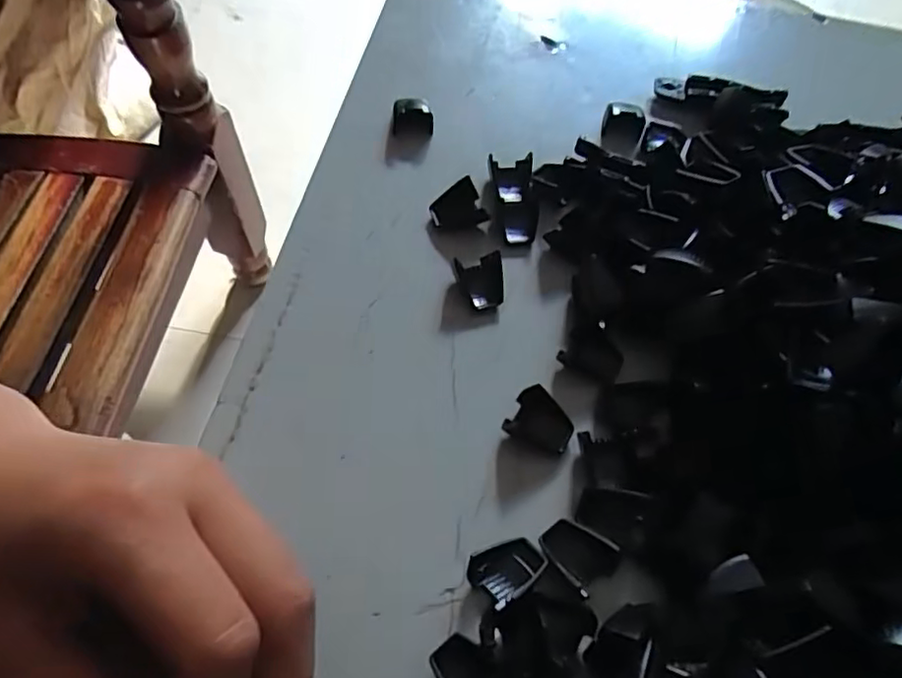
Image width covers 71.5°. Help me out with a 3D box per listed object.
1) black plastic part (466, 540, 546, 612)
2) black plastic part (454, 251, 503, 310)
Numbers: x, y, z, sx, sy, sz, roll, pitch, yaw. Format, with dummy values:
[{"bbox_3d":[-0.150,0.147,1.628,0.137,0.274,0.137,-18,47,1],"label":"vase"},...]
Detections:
[{"bbox_3d":[0.018,0.072,0.198,0.024,0.008,0.017,-30,67,-20],"label":"black plastic part"},{"bbox_3d":[0.013,-0.023,0.253,0.018,0.008,0.023,-8,62,-10],"label":"black plastic part"}]

